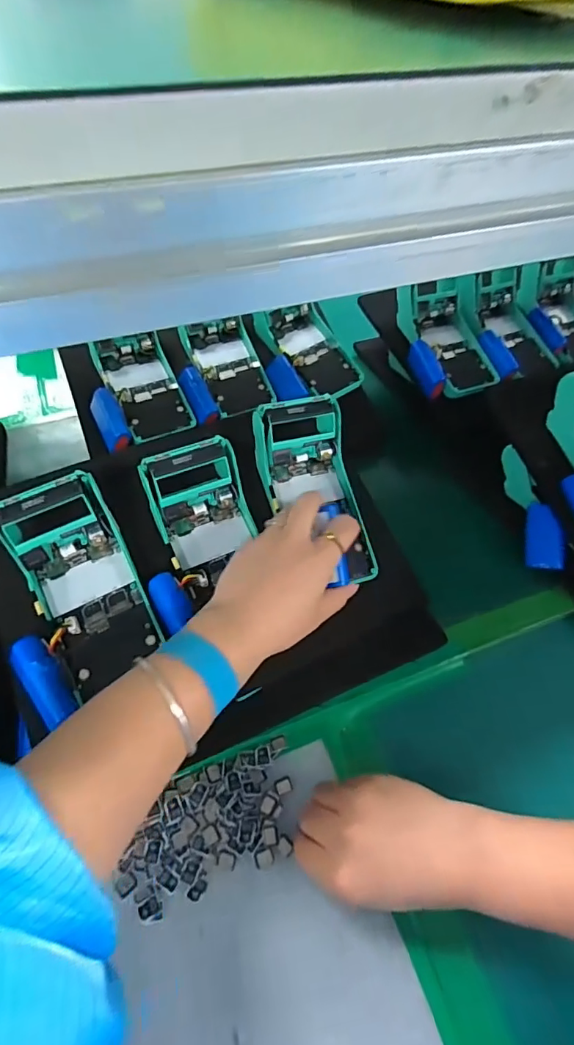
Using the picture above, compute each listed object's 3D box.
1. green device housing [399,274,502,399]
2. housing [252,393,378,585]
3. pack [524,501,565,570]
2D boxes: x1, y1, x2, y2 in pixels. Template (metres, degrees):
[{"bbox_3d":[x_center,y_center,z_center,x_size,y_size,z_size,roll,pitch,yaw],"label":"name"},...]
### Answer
[{"bbox_3d":[0.203,-0.243,0.613,0.096,0.078,0.180,-8,52,-10],"label":"green device housing"},{"bbox_3d":[0.026,-0.027,0.422,0.085,0.065,0.165,-11,68,-14],"label":"housing"},{"bbox_3d":[0.265,0.014,0.495,0.031,0.026,0.071,1,73,-3],"label":"pack"}]

